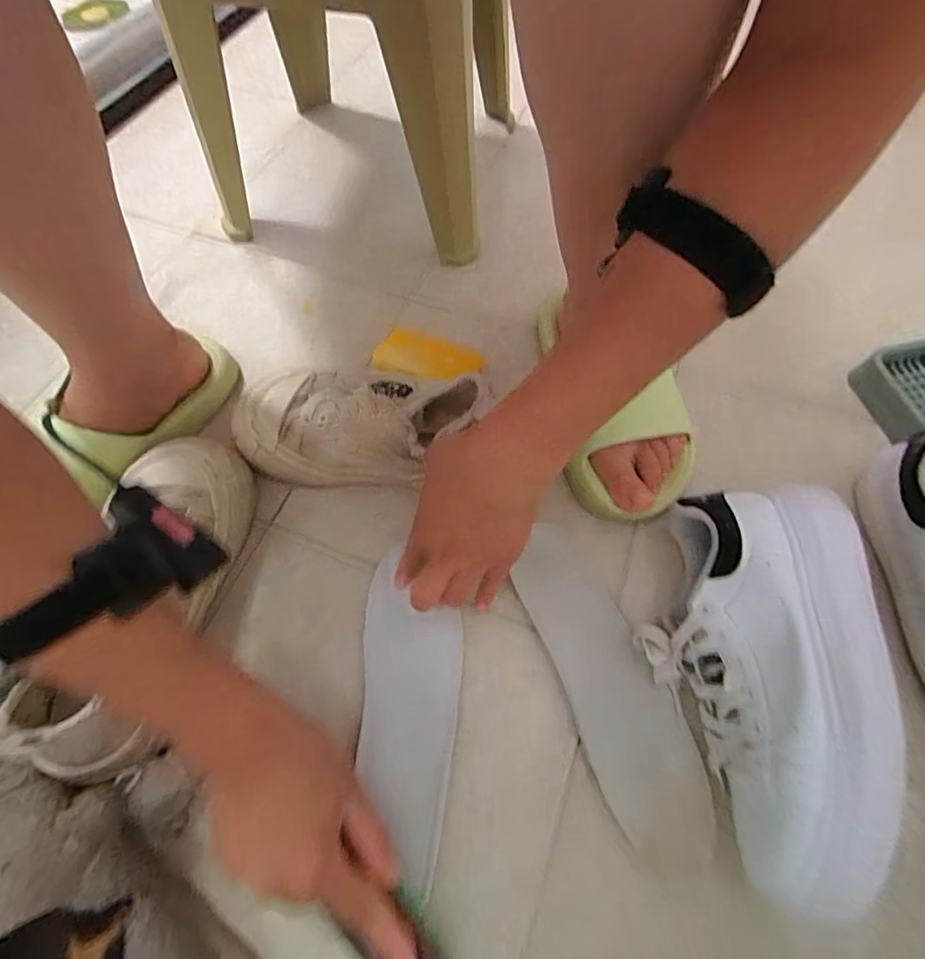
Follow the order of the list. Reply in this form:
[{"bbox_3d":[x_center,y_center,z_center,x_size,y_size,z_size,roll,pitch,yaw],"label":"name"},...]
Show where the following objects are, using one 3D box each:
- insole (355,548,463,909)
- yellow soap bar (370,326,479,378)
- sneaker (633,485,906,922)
[{"bbox_3d":[-0.036,0.162,0.364,0.076,0.010,0.216,-6,62,-2],"label":"insole"},{"bbox_3d":[-0.035,-0.125,0.508,0.106,0.012,0.061,16,65,10],"label":"yellow soap bar"},{"bbox_3d":[0.190,0.117,0.326,0.114,0.096,0.253,13,64,8],"label":"sneaker"}]

